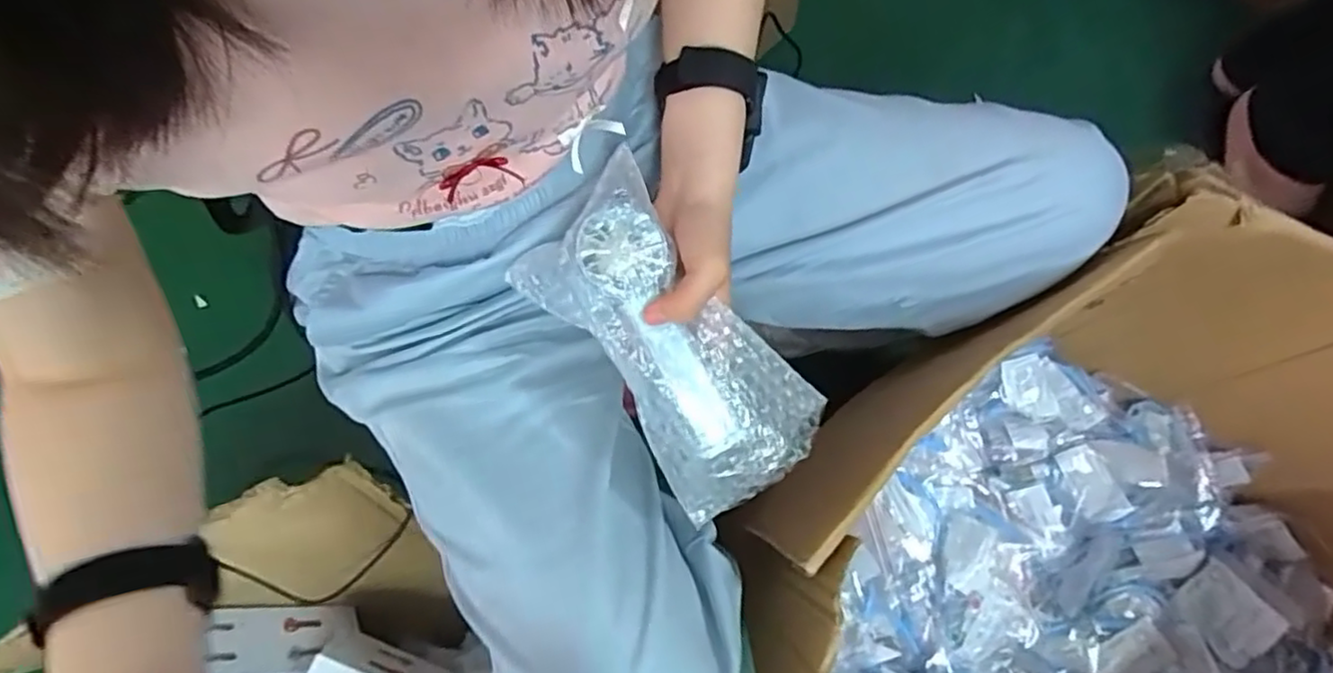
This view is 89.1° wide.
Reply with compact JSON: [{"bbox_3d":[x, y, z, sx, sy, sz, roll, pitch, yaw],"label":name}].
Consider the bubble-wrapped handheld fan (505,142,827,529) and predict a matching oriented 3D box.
[{"bbox_3d":[0.001,0.003,0.395,0.097,0.049,0.194,-37,90,-9],"label":"bubble-wrapped handheld fan"}]

